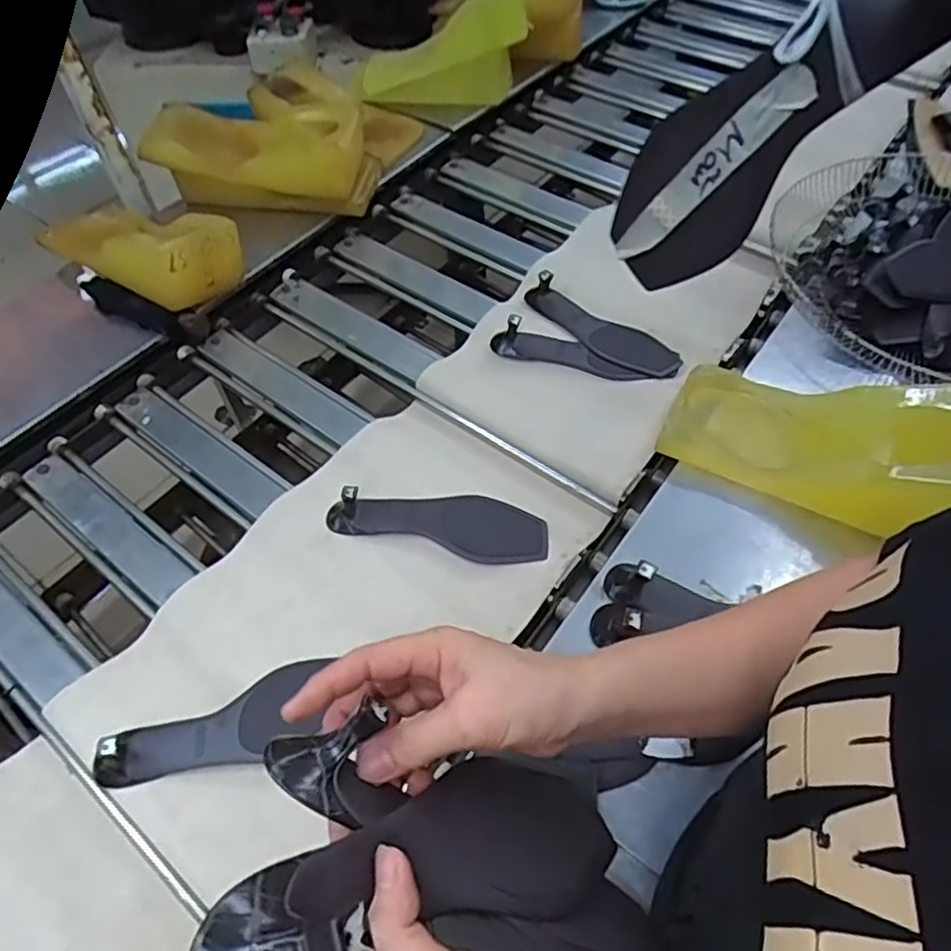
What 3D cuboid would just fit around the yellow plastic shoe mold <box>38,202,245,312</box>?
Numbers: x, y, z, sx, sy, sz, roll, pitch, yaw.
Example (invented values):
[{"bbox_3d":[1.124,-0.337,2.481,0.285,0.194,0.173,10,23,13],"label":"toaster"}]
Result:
[{"bbox_3d":[-0.475,-0.333,0.946,0.297,0.090,0.141,28,58,21],"label":"yellow plastic shoe mold"}]

